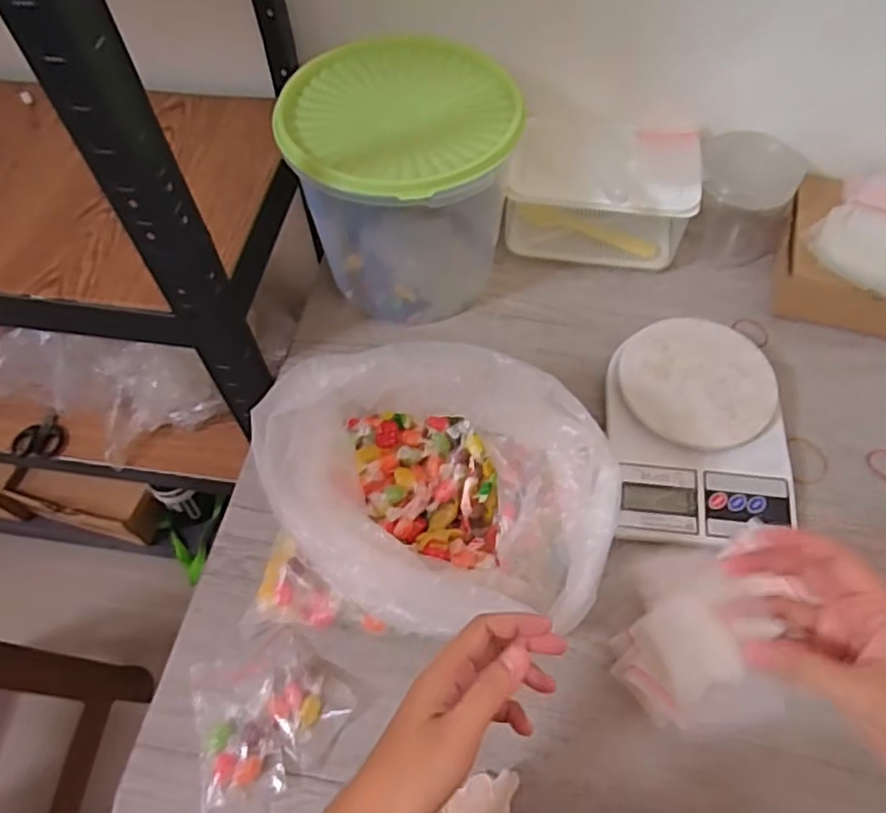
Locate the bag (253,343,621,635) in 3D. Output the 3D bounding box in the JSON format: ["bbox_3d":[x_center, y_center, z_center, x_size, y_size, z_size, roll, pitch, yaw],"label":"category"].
[{"bbox_3d":[0.001,0.059,0.458,0.232,0.141,0.194,35,65,21],"label":"bag"}]

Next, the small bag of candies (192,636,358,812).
[{"bbox_3d":[-0.121,0.216,0.465,0.107,0.016,0.091,-18,60,-9],"label":"small bag of candies"}]

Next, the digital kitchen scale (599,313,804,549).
[{"bbox_3d":[0.216,0.016,0.558,0.141,0.032,0.194,1,58,2],"label":"digital kitchen scale"}]

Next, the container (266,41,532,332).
[{"bbox_3d":[-0.034,-0.206,0.621,0.191,0.183,0.219,3,58,3],"label":"container"}]

